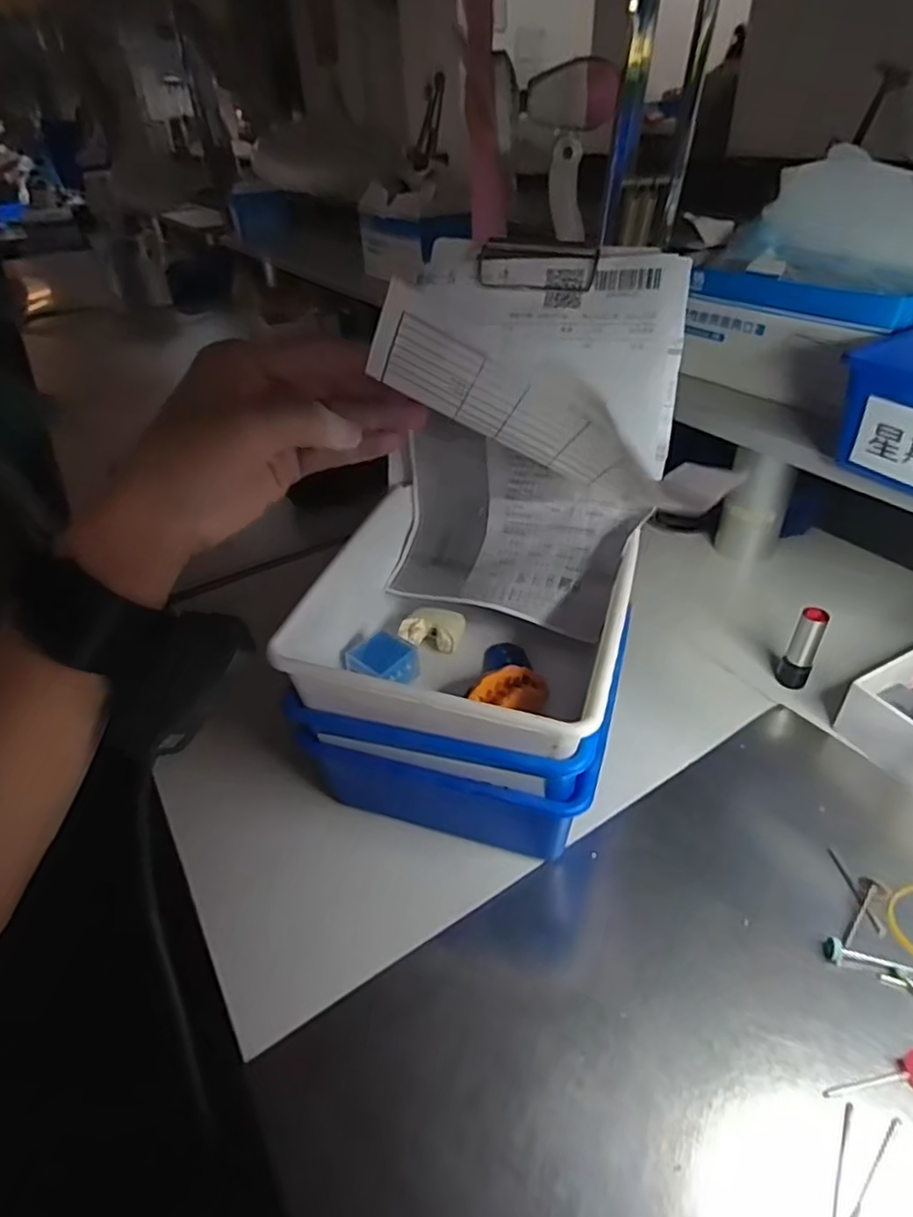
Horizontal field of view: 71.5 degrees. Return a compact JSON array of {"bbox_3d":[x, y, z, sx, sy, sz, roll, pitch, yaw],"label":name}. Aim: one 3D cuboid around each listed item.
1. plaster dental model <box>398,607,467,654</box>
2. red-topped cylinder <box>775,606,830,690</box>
[{"bbox_3d":[-0.014,0.012,0.381,0.035,0.011,0.030,7,39,13],"label":"plaster dental model"},{"bbox_3d":[0.225,0.026,0.413,0.018,0.056,0.012,18,43,25],"label":"red-topped cylinder"}]

